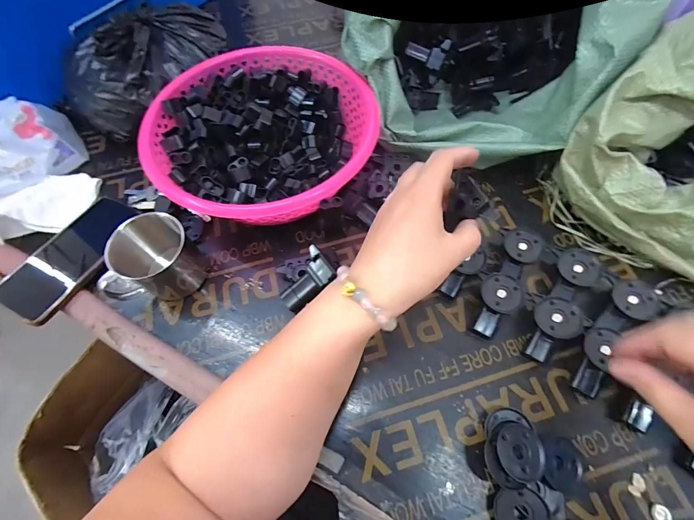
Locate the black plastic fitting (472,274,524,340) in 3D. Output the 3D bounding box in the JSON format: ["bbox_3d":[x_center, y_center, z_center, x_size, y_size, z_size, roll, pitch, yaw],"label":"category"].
[{"bbox_3d":[0.154,0.047,0.355,0.039,0.029,0.064,38,70,19],"label":"black plastic fitting"}]

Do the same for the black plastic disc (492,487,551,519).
[{"bbox_3d":[0.145,0.214,0.280,0.041,0.014,0.039,-1,63,2],"label":"black plastic disc"}]

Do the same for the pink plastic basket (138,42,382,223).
[{"bbox_3d":[-0.094,-0.146,0.421,0.251,0.101,0.240,3,63,3],"label":"pink plastic basket"}]

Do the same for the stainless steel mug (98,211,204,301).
[{"bbox_3d":[-0.206,0.002,0.362,0.083,0.082,0.069,-8,63,-2],"label":"stainless steel mug"}]

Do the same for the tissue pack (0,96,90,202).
[{"bbox_3d":[-0.438,-0.134,0.427,0.161,0.094,0.065,-36,67,-15],"label":"tissue pack"}]

